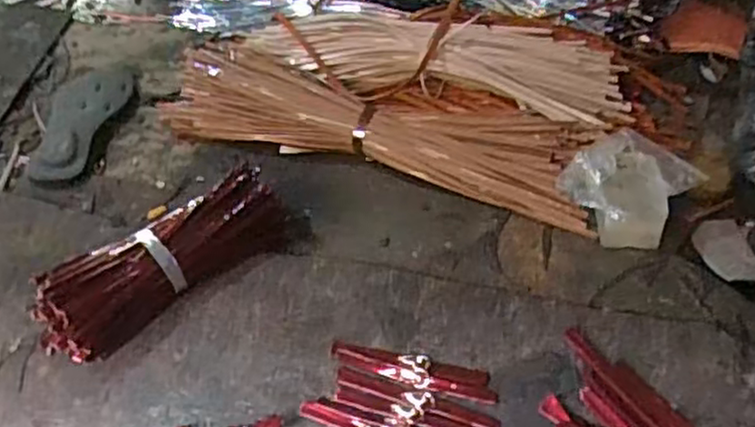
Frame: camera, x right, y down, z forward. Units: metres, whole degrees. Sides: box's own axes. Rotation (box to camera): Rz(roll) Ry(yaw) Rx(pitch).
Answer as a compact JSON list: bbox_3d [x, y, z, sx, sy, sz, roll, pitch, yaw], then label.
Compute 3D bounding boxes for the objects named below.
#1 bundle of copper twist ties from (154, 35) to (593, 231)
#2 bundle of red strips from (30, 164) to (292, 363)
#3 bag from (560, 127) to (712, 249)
[{"bbox_3d":[-0.010,-0.113,0.860,0.547,0.044,0.141,16,49,12],"label":"bundle of copper twist ties"},{"bbox_3d":[-0.210,0.042,0.703,0.258,0.058,0.087,-30,50,-22],"label":"bundle of red strips"},{"bbox_3d":[0.275,-0.029,0.784,0.119,0.047,0.128,-29,50,-21],"label":"bag"}]

